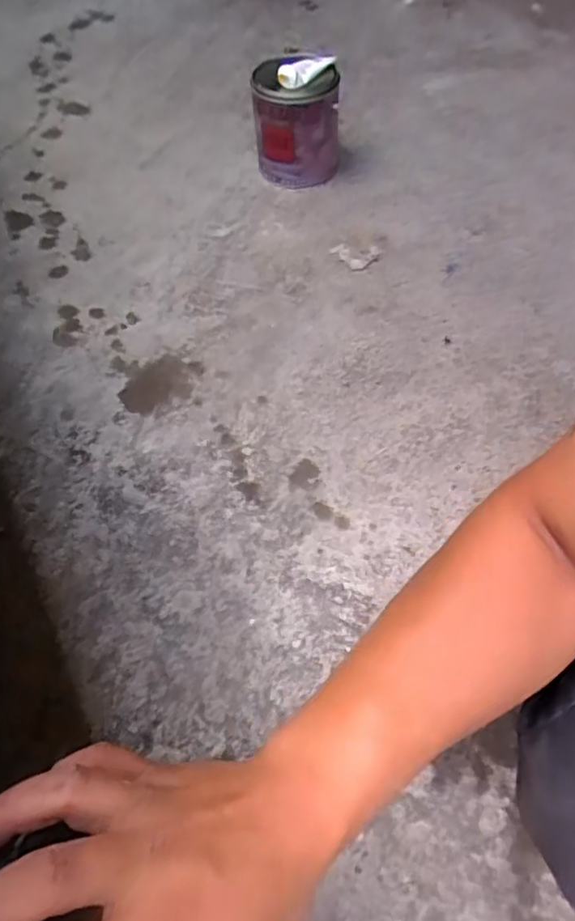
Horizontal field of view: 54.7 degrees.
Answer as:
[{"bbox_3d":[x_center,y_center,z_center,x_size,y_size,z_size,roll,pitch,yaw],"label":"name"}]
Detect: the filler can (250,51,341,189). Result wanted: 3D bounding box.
[{"bbox_3d":[0.021,-0.611,0.996,0.145,0.179,0.145,-1,59,2],"label":"filler can"}]

